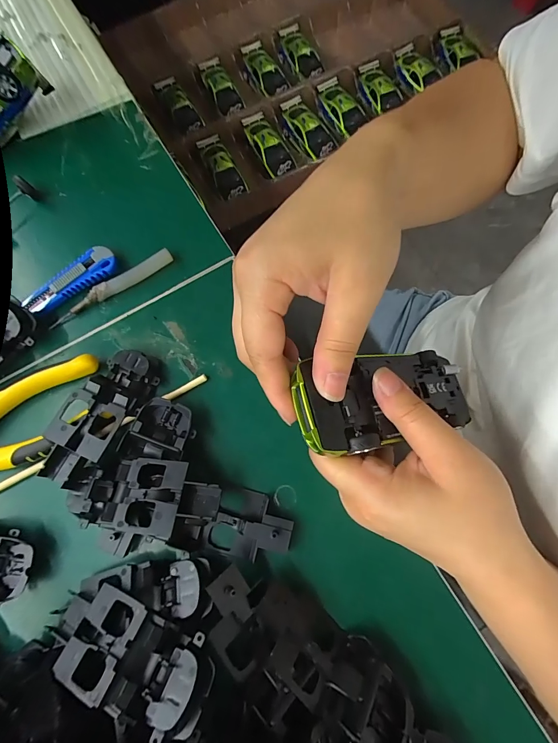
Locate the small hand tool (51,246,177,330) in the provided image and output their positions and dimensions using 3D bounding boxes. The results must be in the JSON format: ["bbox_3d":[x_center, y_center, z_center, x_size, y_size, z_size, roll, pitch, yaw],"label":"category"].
[{"bbox_3d":[-0.133,-0.066,0.269,0.106,0.010,0.010,-33,78,-9],"label":"small hand tool"}]

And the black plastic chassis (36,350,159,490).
[{"bbox_3d":[-0.124,0.030,0.236,0.042,0.027,0.097,26,76,6],"label":"black plastic chassis"}]

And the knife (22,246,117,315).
[{"bbox_3d":[-0.165,-0.071,0.270,0.076,0.012,0.023,-36,79,-10],"label":"knife"}]

